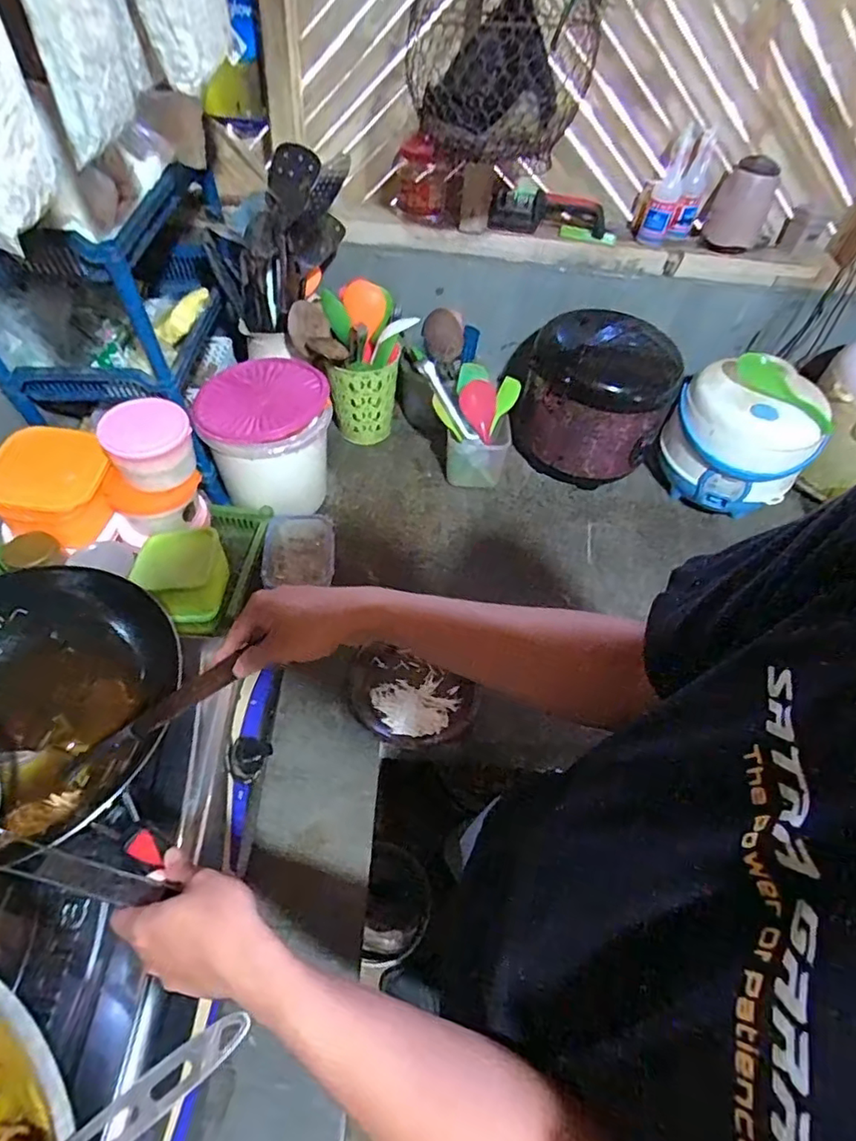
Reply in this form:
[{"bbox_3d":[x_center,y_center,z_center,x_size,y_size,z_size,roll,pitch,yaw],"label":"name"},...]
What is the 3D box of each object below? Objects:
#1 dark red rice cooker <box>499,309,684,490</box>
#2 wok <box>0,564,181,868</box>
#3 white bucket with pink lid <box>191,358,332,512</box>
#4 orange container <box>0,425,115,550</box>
[{"bbox_3d":[0.309,-0.312,1.065,0.244,0.241,0.229,31,57,17],"label":"dark red rice cooker"},{"bbox_3d":[-0.421,0.135,0.583,0.294,0.097,0.266,3,53,-4],"label":"wok"},{"bbox_3d":[-0.261,-0.210,0.973,0.188,0.210,0.196,3,53,-4],"label":"white bucket with pink lid"},{"bbox_3d":[-0.517,-0.120,0.817,0.151,0.097,0.138,11,53,3],"label":"orange container"}]

